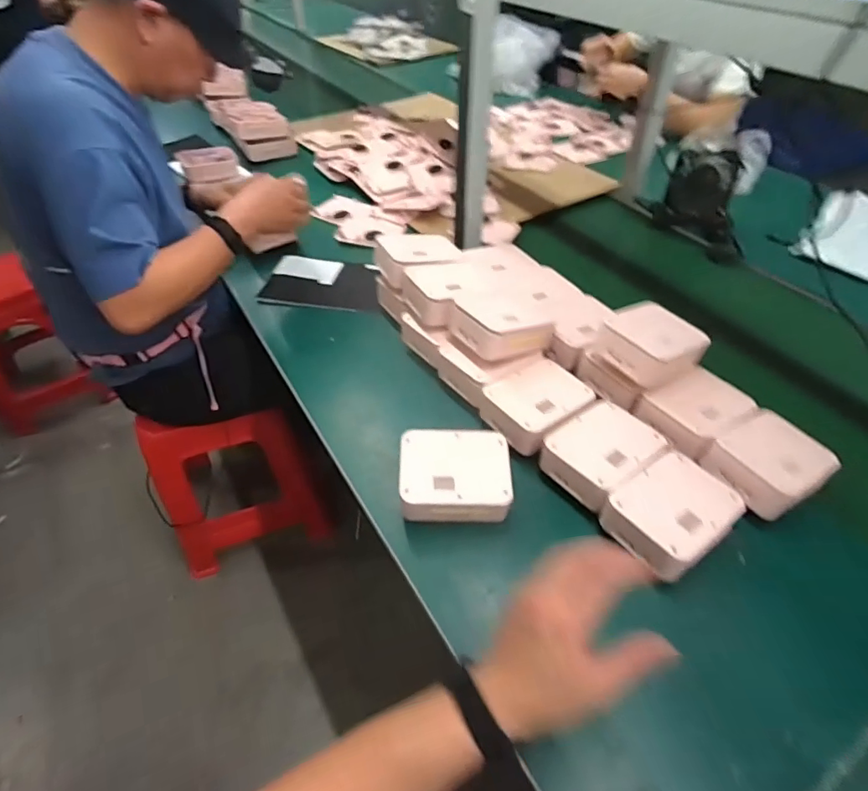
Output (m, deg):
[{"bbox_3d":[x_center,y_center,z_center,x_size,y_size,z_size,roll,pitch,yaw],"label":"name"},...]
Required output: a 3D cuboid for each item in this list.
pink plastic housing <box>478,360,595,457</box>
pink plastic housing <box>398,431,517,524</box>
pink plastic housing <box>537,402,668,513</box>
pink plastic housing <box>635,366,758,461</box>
[{"bbox_3d":[0.135,0.009,0.688,0.137,0.040,0.108,-34,55,-27],"label":"pink plastic housing"},{"bbox_3d":[0.025,0.096,0.626,0.128,0.052,0.108,-2,47,-1],"label":"pink plastic housing"},{"bbox_3d":[0.205,0.066,0.633,0.134,0.040,0.106,-32,54,-26],"label":"pink plastic housing"},{"bbox_3d":[0.337,0.013,0.668,0.123,0.034,0.096,-29,53,-24],"label":"pink plastic housing"}]

